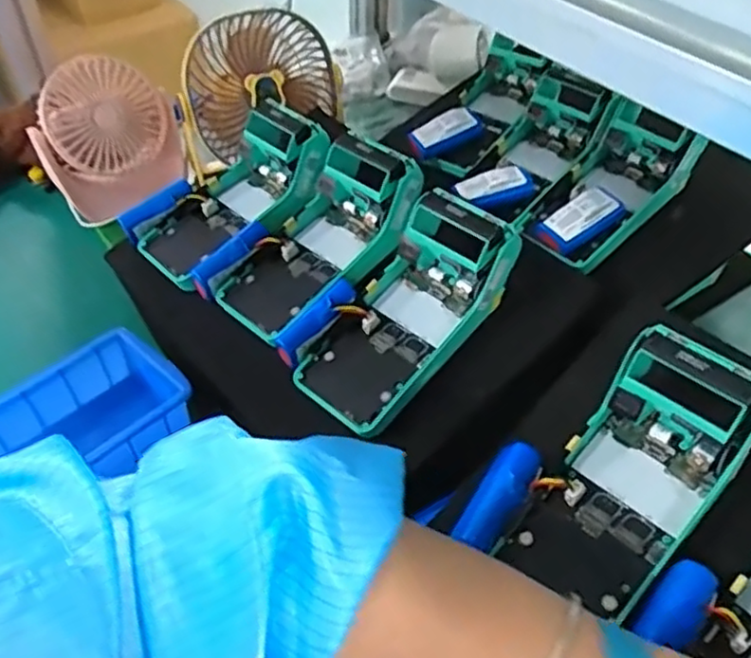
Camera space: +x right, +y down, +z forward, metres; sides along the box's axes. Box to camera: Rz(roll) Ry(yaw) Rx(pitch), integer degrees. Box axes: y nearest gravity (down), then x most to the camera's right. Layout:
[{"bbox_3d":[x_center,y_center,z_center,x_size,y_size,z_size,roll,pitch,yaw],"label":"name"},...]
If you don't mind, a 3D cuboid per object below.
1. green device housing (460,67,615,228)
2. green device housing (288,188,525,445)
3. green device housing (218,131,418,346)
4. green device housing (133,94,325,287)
[{"bbox_3d":[0.141,-0.167,0.602,0.130,0.076,0.084,-35,58,-29],"label":"green device housing"},{"bbox_3d":[0.023,-0.008,0.472,0.077,0.054,0.168,35,84,26],"label":"green device housing"},{"bbox_3d":[-0.038,-0.065,0.521,0.171,0.051,0.084,-46,60,-2],"label":"green device housing"},{"bbox_3d":[-0.111,-0.105,0.565,0.177,0.059,0.106,-41,56,3],"label":"green device housing"}]

